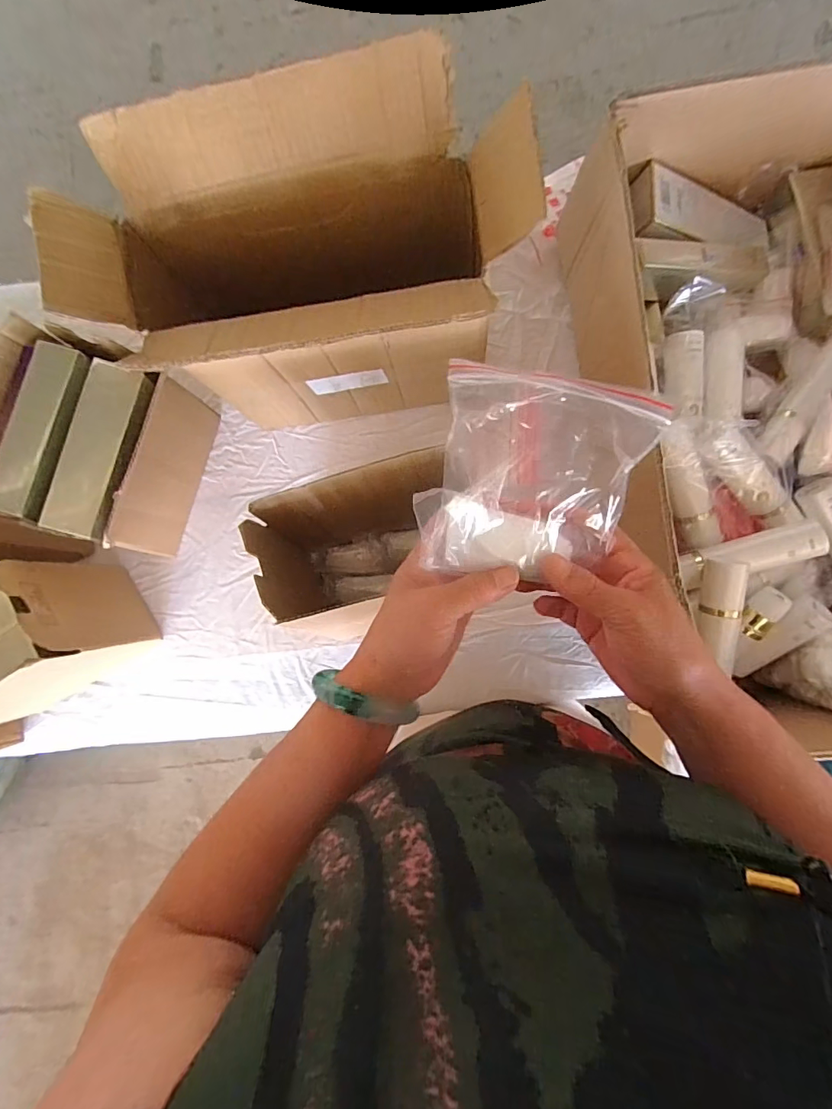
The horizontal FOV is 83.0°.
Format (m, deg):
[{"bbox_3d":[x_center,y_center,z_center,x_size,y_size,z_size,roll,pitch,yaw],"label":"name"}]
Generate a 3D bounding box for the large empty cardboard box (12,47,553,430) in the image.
[{"bbox_3d":[-0.103,-0.275,0.540,0.417,0.304,0.234,-6,83,5],"label":"large empty cardboard box"}]

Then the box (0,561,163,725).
[{"bbox_3d":[-0.524,0.121,0.614,0.259,0.209,0.136,-30,82,2],"label":"box"}]

